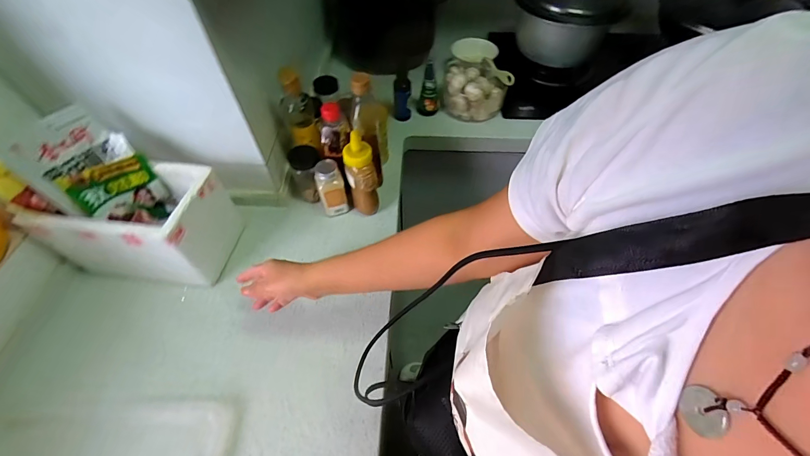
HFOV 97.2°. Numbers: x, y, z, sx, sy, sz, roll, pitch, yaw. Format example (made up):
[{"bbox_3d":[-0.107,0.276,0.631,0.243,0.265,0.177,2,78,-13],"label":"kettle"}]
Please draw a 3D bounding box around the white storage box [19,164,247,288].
[{"bbox_3d":[-0.454,-0.013,0.635,0.258,0.155,0.159,5,54,4],"label":"white storage box"}]

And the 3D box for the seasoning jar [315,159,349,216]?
[{"bbox_3d":[-0.147,-0.079,0.711,0.049,0.120,0.057,-18,56,-12],"label":"seasoning jar"}]

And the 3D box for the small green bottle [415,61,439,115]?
[{"bbox_3d":[0.058,-0.338,0.886,0.042,0.130,0.046,-38,62,-24],"label":"small green bottle"}]

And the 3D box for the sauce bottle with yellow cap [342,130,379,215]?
[{"bbox_3d":[-0.082,-0.097,0.686,0.056,0.182,0.060,-5,54,-3],"label":"sauce bottle with yellow cap"}]

